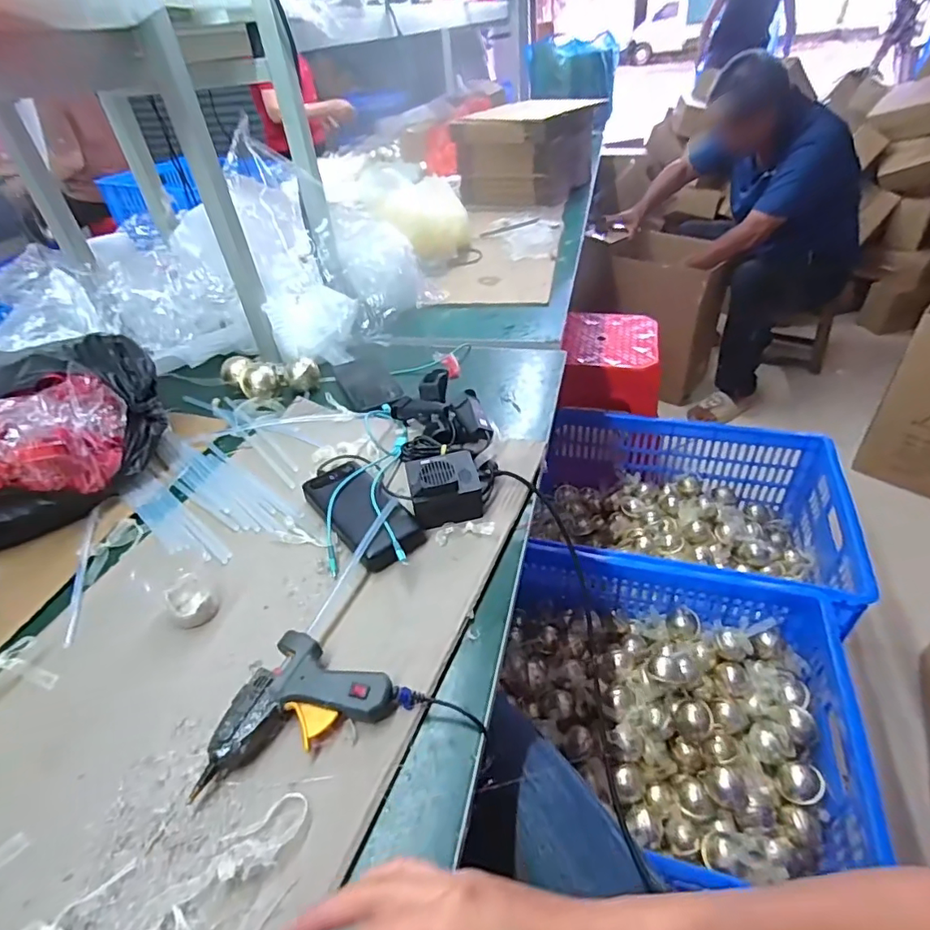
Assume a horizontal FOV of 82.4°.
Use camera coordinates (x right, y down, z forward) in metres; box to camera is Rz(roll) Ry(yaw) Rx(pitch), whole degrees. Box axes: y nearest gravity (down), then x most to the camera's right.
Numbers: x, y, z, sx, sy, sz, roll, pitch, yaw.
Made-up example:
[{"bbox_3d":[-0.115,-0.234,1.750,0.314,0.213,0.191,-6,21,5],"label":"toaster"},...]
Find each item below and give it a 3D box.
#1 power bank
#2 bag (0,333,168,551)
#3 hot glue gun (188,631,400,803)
[{"bbox_3d":[-0.115,0.055,0.599,0.076,0.032,0.167,-31,46,-26],"label":"power bank"},{"bbox_3d":[-0.549,-0.038,0.687,0.300,0.134,0.297,-35,48,-29],"label":"bag"},{"bbox_3d":[-0.142,0.188,0.440,0.153,0.025,0.091,-18,42,-13],"label":"hot glue gun"}]

